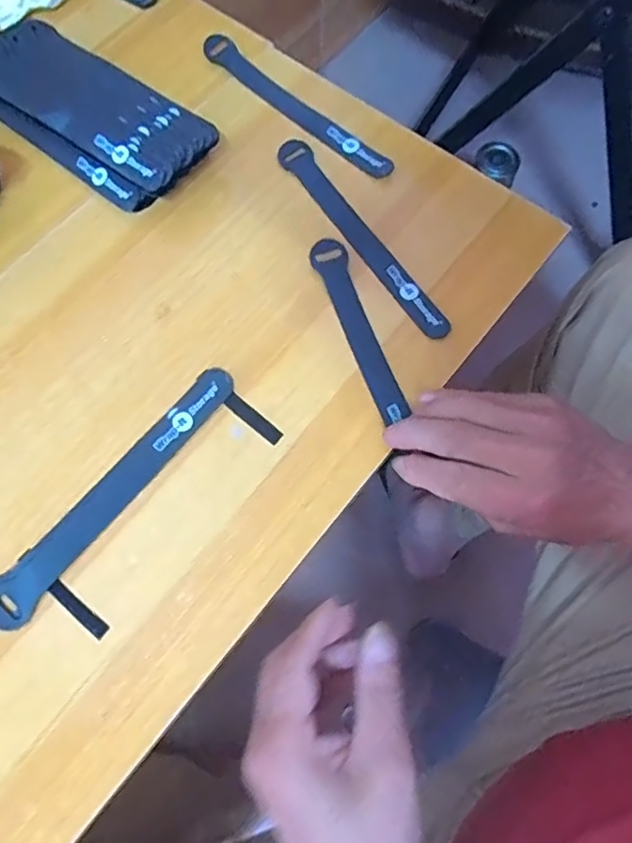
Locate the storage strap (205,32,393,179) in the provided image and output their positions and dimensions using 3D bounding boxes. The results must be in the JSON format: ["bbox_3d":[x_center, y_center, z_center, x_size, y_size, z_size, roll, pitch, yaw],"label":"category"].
[{"bbox_3d":[-0.017,-0.253,0.473,0.193,0.008,0.021,42,86,13],"label":"storage strap"}]

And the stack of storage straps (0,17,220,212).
[{"bbox_3d":[-0.174,-0.236,0.454,0.202,0.034,0.085,37,74,12],"label":"stack of storage straps"}]

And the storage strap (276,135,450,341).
[{"bbox_3d":[0.032,-0.137,0.433,0.022,0.004,0.196,-31,73,-11],"label":"storage strap"}]

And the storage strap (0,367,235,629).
[{"bbox_3d":[-0.124,0.043,0.371,0.028,0.004,0.199,39,75,13],"label":"storage strap"}]

